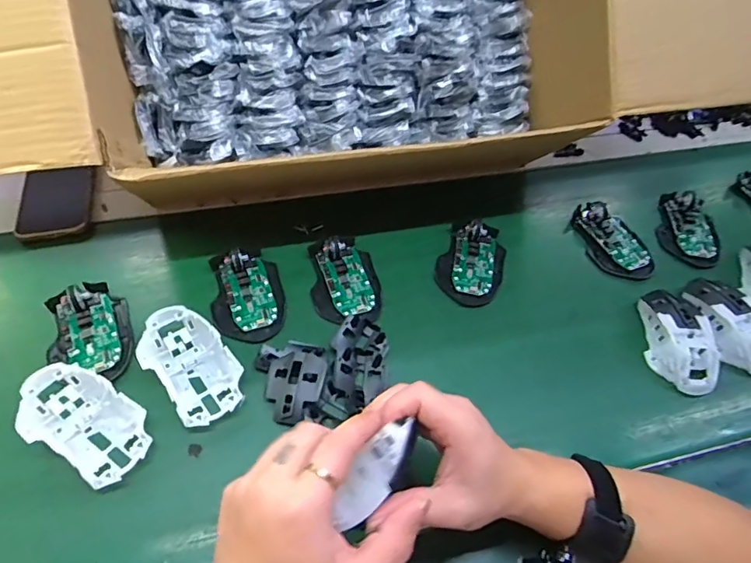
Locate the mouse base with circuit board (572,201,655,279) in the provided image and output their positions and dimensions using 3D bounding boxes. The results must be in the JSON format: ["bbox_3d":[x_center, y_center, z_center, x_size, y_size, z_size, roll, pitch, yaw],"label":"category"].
[{"bbox_3d":[0.293,-0.050,0.611,0.066,0.034,0.114,-9,55,-12],"label":"mouse base with circuit board"}]

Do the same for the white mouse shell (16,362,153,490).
[{"bbox_3d":[-0.247,0.120,0.421,0.112,0.038,0.066,28,56,15],"label":"white mouse shell"}]

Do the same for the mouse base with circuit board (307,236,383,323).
[{"bbox_3d":[-0.034,-0.007,0.541,0.072,0.021,0.109,-8,55,-11],"label":"mouse base with circuit board"}]

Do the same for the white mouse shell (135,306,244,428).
[{"bbox_3d":[-0.171,0.076,0.458,0.067,0.034,0.111,-37,64,-27],"label":"white mouse shell"}]

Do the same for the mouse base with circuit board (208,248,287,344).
[{"bbox_3d":[-0.135,0.010,0.519,0.073,0.020,0.105,-13,56,-14],"label":"mouse base with circuit board"}]

